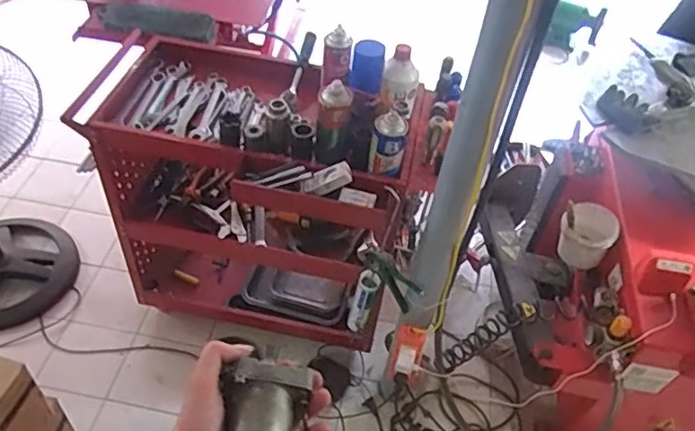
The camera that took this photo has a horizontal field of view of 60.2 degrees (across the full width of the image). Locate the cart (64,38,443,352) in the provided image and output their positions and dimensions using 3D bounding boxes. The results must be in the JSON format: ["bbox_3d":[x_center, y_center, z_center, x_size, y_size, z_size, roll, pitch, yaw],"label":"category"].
[{"bbox_3d":[-0.203,-0.004,1.542,0.737,0.698,0.380,16,48,8],"label":"cart"}]

